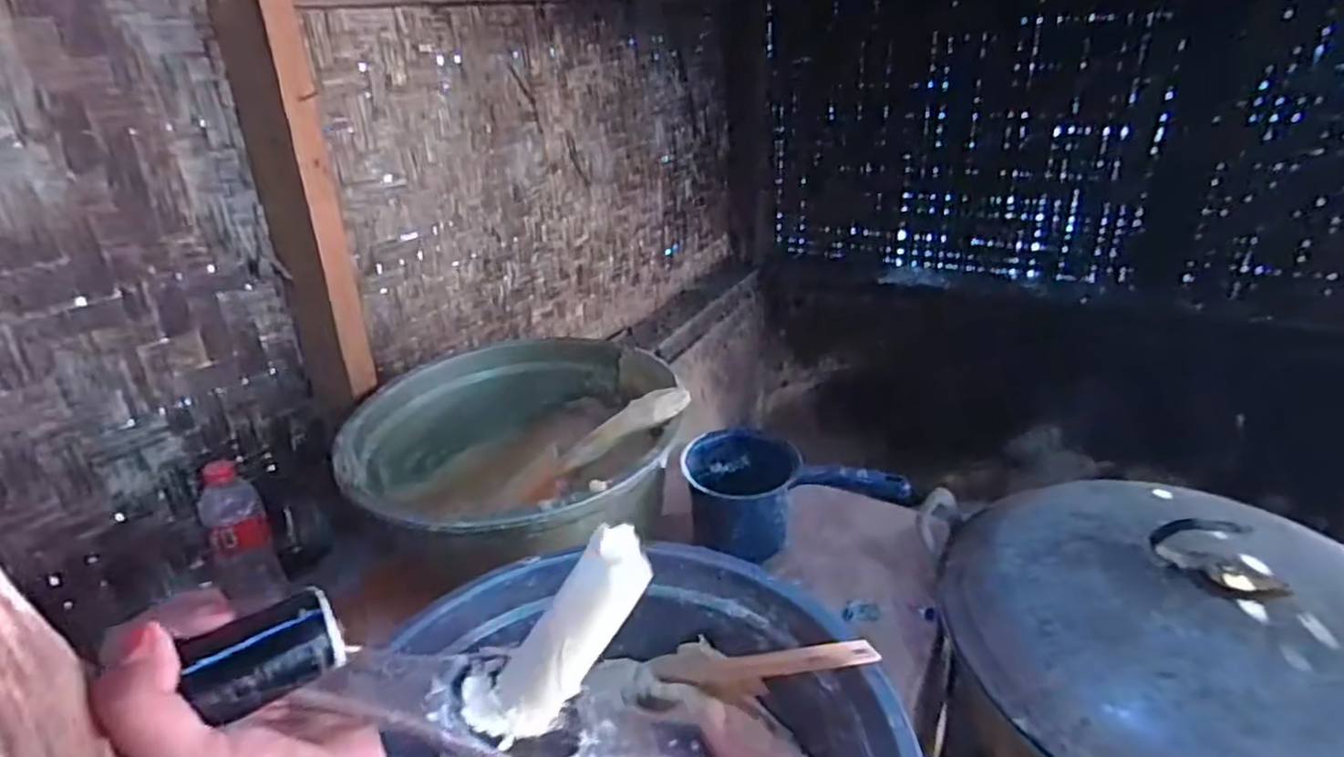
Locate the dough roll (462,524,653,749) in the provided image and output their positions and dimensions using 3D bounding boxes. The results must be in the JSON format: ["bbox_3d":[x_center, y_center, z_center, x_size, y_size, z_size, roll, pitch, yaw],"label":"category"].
[{"bbox_3d":[-0.052,0.122,0.341,0.041,0.110,0.036,32,9,-33],"label":"dough roll"}]

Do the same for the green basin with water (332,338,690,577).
[{"bbox_3d":[-0.173,0.112,0.904,0.378,0.195,0.396,-2,28,1],"label":"green basin with water"}]

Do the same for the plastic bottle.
[{"bbox_3d":[-0.552,0.198,0.885,0.068,0.196,0.055,-26,36,-36],"label":"plastic bottle"}]

